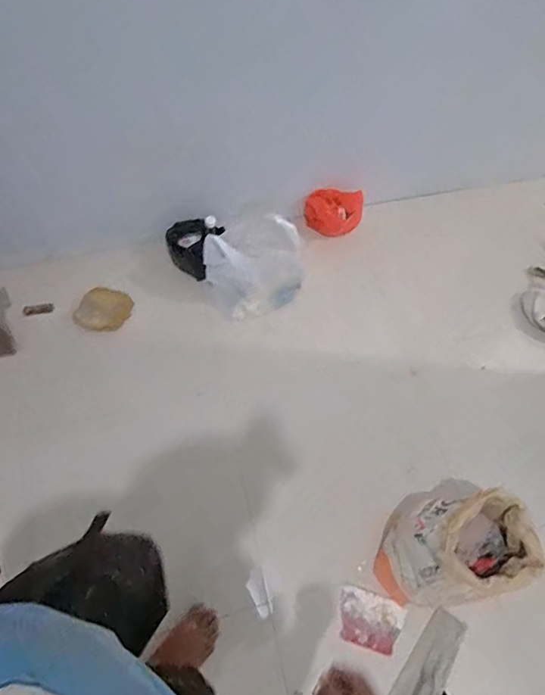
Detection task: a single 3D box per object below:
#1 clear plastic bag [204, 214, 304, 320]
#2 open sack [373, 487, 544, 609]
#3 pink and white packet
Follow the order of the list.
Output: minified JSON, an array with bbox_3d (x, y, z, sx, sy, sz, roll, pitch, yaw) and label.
[{"bbox_3d":[-0.059,-0.255,1.519,0.270,0.280,0.243,29,68,9],"label":"clear plastic bag"},{"bbox_3d":[0.431,0.498,1.141,0.266,0.412,0.218,-2,67,-4],"label":"open sack"},{"bbox_3d":[0.259,0.723,1.246,0.163,0.010,0.126,11,66,18],"label":"pink and white packet"}]

